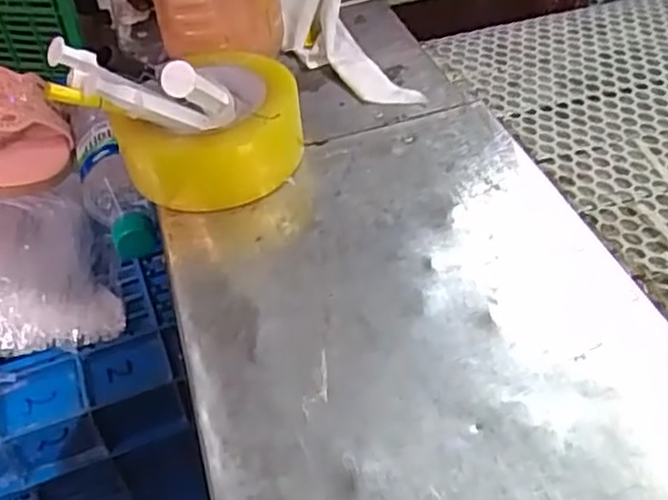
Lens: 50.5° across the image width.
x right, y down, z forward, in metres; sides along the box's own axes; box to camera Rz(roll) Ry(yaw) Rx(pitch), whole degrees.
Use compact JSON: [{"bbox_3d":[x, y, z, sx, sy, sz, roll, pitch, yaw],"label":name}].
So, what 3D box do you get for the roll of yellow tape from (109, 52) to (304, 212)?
[{"bbox_3d":[-0.078,-0.083,0.478,0.109,0.056,0.116,14,49,21],"label":"roll of yellow tape"}]

